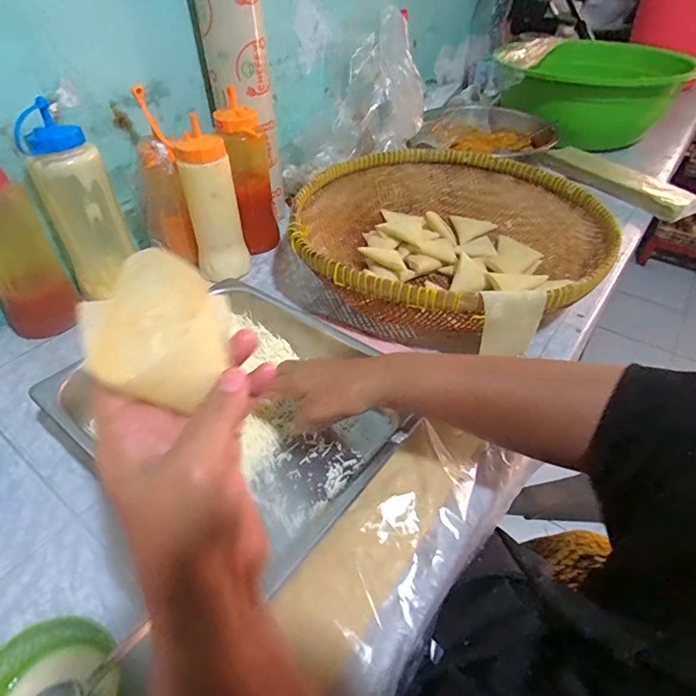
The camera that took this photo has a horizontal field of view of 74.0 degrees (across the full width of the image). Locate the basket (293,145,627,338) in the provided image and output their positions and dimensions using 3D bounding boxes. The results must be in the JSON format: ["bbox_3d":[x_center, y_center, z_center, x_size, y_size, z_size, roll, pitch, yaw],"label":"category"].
[{"bbox_3d":[0.143,-0.160,0.675,0.424,0.106,0.430,10,43,11],"label":"basket"}]

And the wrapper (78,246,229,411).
[{"bbox_3d":[-0.091,-0.009,0.223,0.057,0.047,0.059,0,46,0],"label":"wrapper"}]

